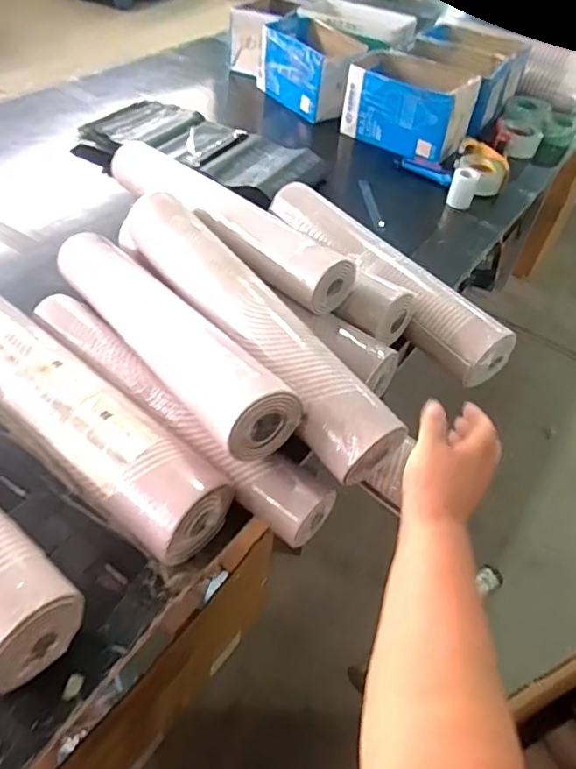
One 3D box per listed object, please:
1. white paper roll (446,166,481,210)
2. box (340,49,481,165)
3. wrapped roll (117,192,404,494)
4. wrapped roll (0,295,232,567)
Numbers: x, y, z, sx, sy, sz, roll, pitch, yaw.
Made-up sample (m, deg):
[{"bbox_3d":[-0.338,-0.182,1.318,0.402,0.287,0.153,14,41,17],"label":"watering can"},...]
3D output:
[{"bbox_3d":[0.377,-0.423,1.162,0.055,0.075,0.051,16,48,10],"label":"white paper roll"},{"bbox_3d":[0.296,-0.684,1.334,0.298,0.156,0.229,20,49,13],"label":"box"},{"bbox_3d":[-0.061,-0.094,0.685,0.088,0.085,0.513,-28,55,-27],"label":"wrapped roll"},{"bbox_3d":[-0.282,0.024,0.666,0.496,0.108,0.105,33,53,23],"label":"wrapped roll"}]

